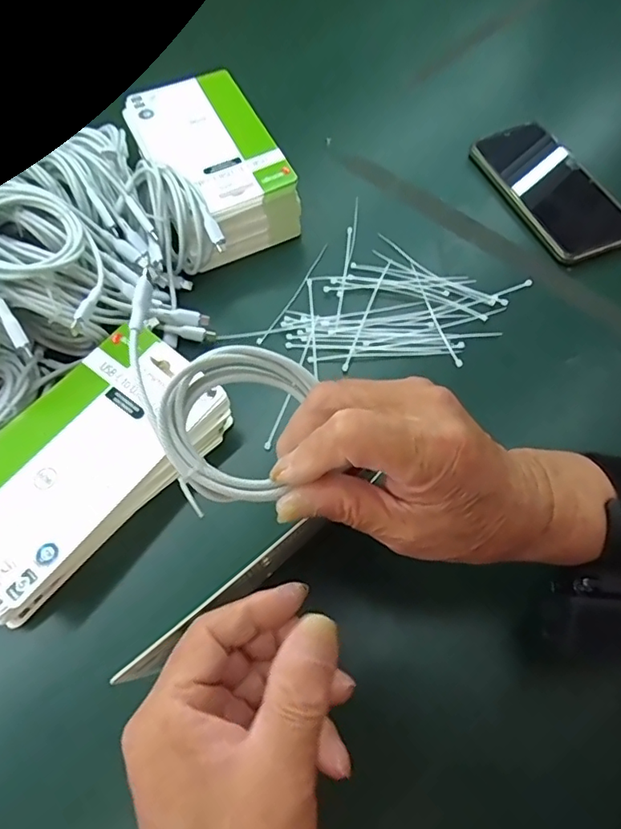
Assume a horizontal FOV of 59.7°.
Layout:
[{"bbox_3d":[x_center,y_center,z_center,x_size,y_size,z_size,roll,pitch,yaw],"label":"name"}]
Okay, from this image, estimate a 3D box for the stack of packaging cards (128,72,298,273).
[{"bbox_3d":[-0.087,-0.224,0.489,0.105,0.053,0.208,-24,64,-11],"label":"stack of packaging cards"}]

